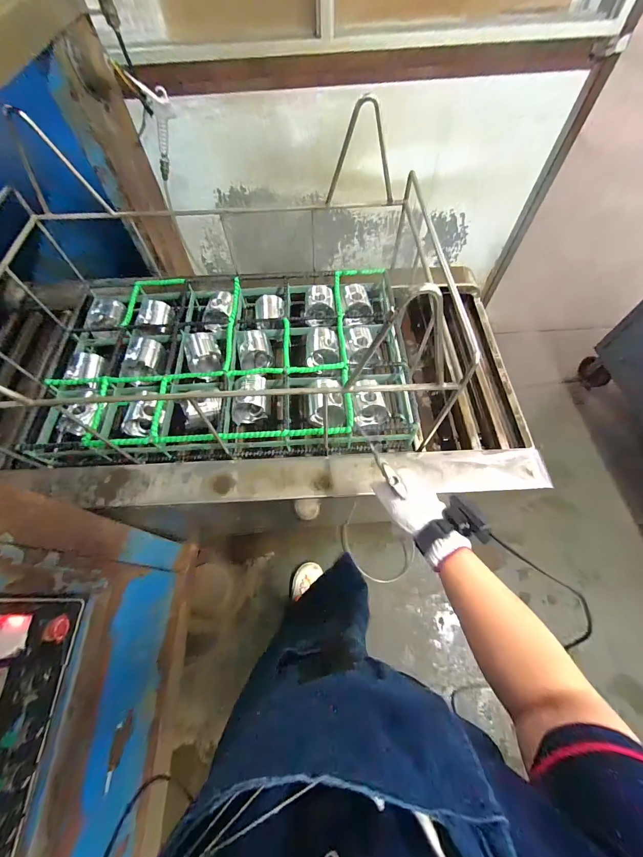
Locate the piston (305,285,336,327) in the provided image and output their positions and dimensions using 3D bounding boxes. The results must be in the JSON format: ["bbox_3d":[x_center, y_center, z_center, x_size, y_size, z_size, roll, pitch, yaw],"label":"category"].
[{"bbox_3d":[-0.006,-0.328,0.852,0.083,0.071,0.097,-1,63,2],"label":"piston"}]

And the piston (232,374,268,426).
[{"bbox_3d":[-0.160,-0.067,0.717,0.074,0.068,0.097,-3,63,1],"label":"piston"}]

